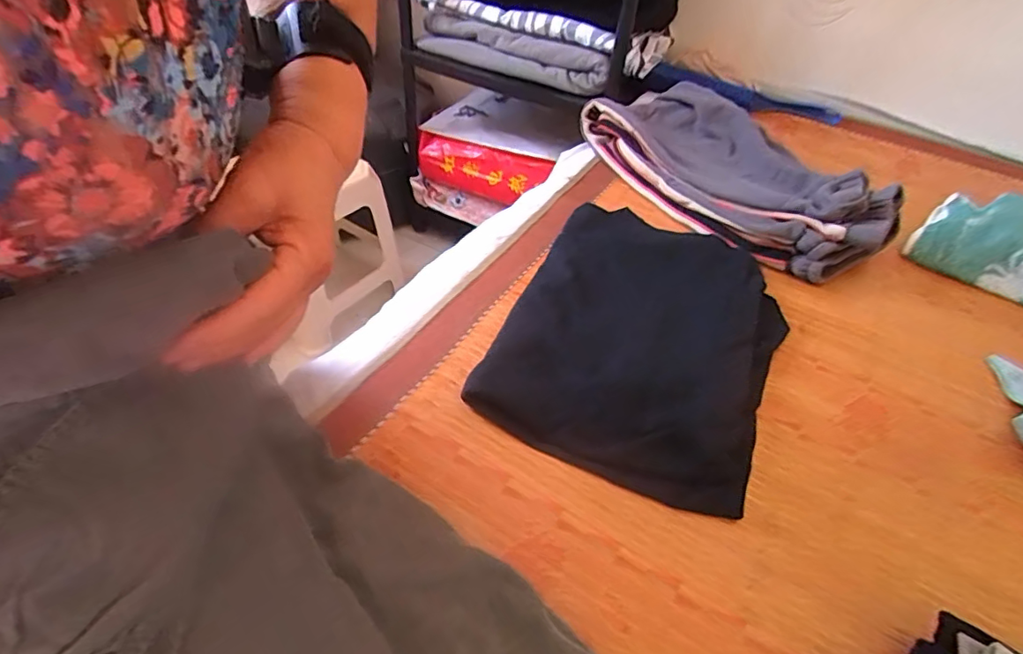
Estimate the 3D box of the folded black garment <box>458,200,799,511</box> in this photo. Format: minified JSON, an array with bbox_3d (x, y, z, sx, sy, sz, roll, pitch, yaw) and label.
[{"bbox_3d":[0.134,-0.001,0.551,0.251,0.034,0.338,21,47,14],"label":"folded black garment"}]

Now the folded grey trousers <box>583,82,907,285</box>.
[{"bbox_3d":[0.283,-0.251,0.757,0.230,0.070,0.515,-13,49,-18],"label":"folded grey trousers"}]

